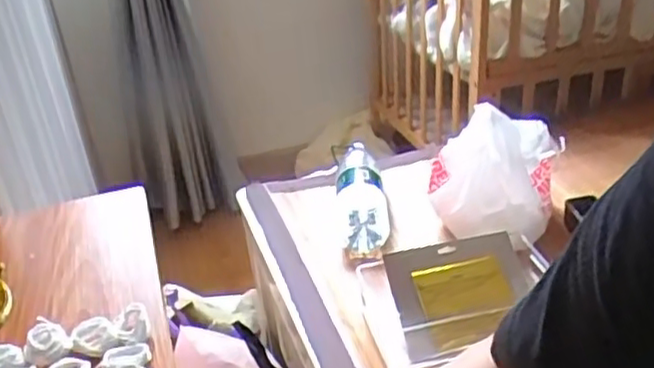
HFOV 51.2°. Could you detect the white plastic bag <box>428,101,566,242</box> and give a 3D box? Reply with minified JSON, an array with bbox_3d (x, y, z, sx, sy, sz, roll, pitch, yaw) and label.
[{"bbox_3d":[0.271,-0.008,1.115,0.204,0.166,0.227,3,29,16],"label":"white plastic bag"}]

